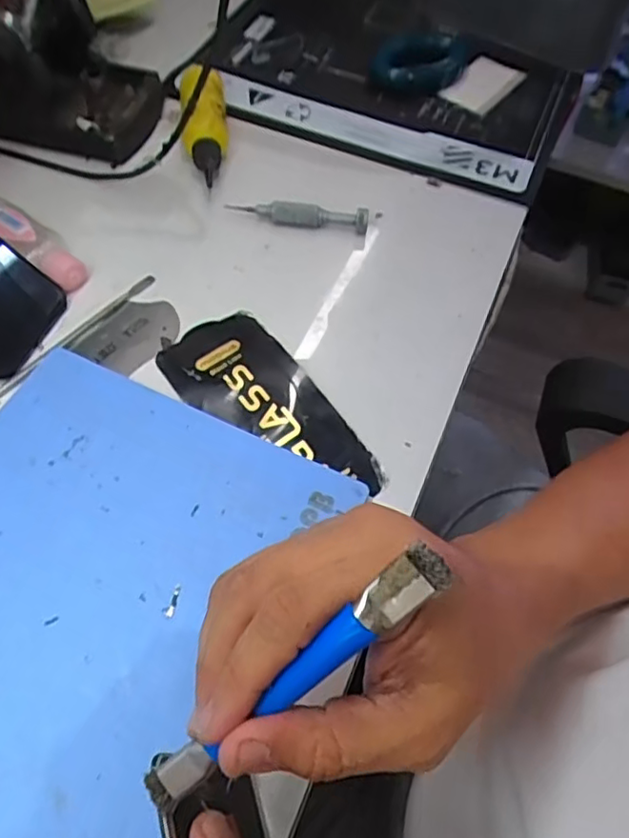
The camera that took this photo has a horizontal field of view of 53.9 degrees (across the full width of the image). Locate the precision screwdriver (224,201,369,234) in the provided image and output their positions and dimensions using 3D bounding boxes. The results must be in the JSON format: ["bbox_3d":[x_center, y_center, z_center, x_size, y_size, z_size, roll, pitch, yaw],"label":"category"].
[{"bbox_3d":[-0.012,-0.161,0.479,0.108,0.014,0.013,6,59,-1],"label":"precision screwdriver"}]

